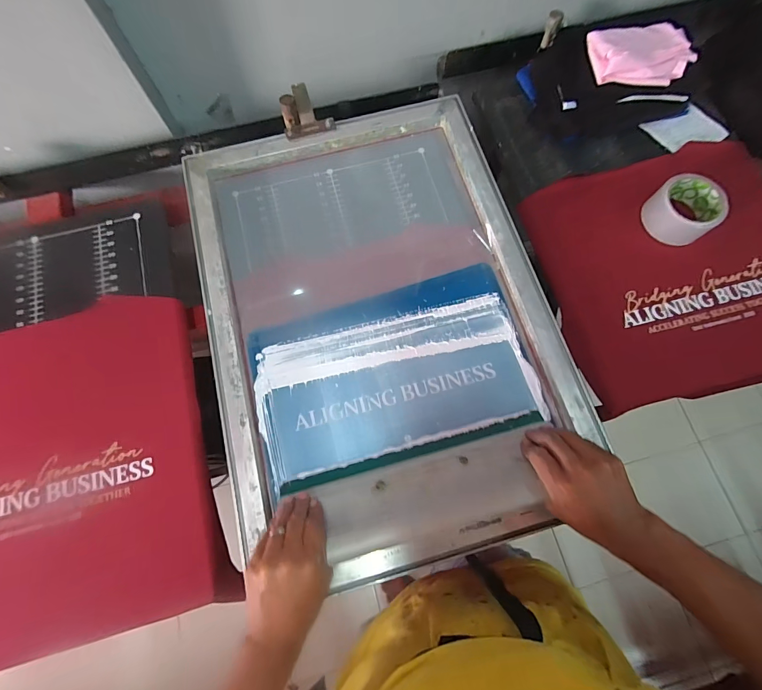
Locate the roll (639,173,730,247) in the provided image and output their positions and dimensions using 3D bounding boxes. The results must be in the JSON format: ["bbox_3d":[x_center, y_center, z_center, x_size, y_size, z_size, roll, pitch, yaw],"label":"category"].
[{"bbox_3d":[0.466,-0.209,0.578,0.090,0.049,0.094,0,75,0],"label":"roll"}]

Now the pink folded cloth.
[{"bbox_3d":[0.399,-0.448,0.573,0.140,0.032,0.107,-5,75,-1],"label":"pink folded cloth"}]

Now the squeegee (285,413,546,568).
[{"bbox_3d":[0.066,0.168,0.438,0.303,0.049,0.128,-16,36,-4],"label":"squeegee"}]

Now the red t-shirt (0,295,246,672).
[{"bbox_3d":[-0.442,0.168,0.513,0.401,0.043,0.434,-16,76,-4],"label":"red t-shirt"}]

